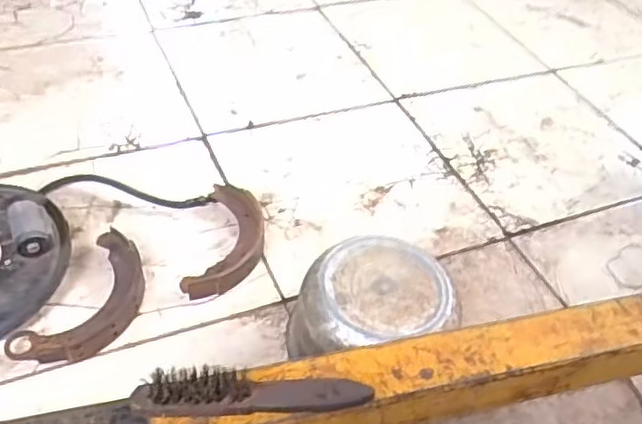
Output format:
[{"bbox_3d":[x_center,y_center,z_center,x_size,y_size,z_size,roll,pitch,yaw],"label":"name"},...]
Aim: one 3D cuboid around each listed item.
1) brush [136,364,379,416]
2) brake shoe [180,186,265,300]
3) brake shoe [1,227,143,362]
[{"bbox_3d":[-0.065,0.175,0.654,0.228,0.040,0.036,0,45,-7],"label":"brush"},{"bbox_3d":[-0.139,0.045,1.023,0.101,0.033,0.224,8,46,1],"label":"brake shoe"},{"bbox_3d":[-0.319,0.128,0.927,0.121,0.034,0.228,21,47,13],"label":"brake shoe"}]

